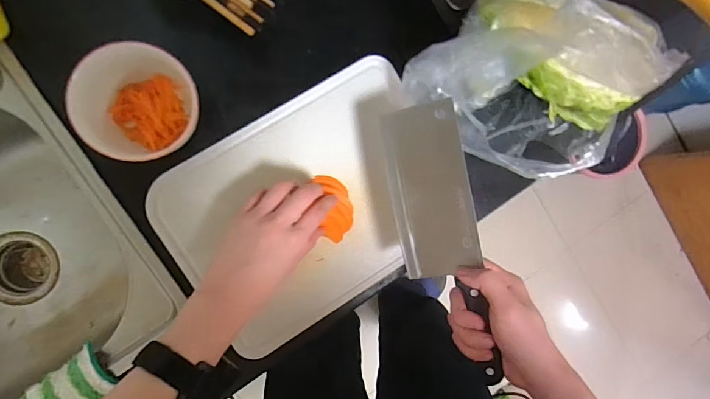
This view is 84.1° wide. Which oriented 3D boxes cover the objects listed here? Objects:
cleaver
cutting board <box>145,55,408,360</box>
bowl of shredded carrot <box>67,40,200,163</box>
[{"bbox_3d":[0.090,0.045,0.406,0.079,0.020,0.278,-12,92,20],"label":"cleaver"},{"bbox_3d":[-0.049,0.006,0.471,0.323,0.009,0.243,-34,96,-7],"label":"cutting board"},{"bbox_3d":[-0.224,-0.099,0.412,0.108,0.066,0.108,0,91,-9],"label":"bowl of shredded carrot"}]

